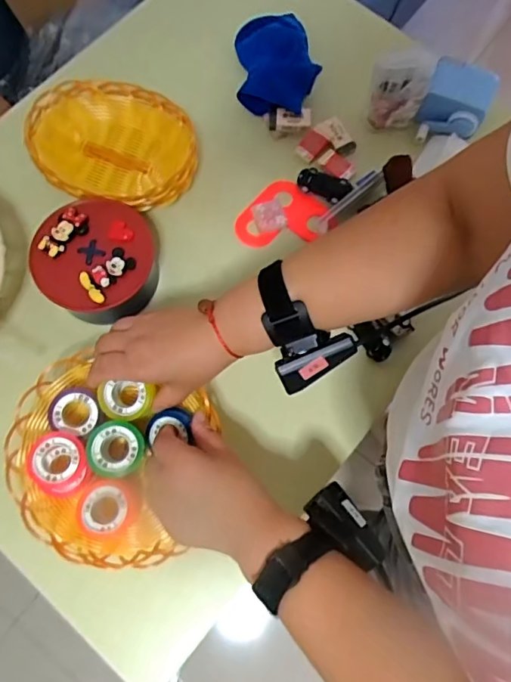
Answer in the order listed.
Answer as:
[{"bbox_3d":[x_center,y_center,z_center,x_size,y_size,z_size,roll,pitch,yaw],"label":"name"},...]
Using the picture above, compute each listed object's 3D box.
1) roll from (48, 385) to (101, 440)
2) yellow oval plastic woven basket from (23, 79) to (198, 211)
[{"bbox_3d":[-0.168,0.066,0.463,0.047,0.010,0.047,14,97,-7],"label":"roll"},{"bbox_3d":[-0.160,-0.218,0.563,0.182,0.048,0.134,11,75,4],"label":"yellow oval plastic woven basket"}]

